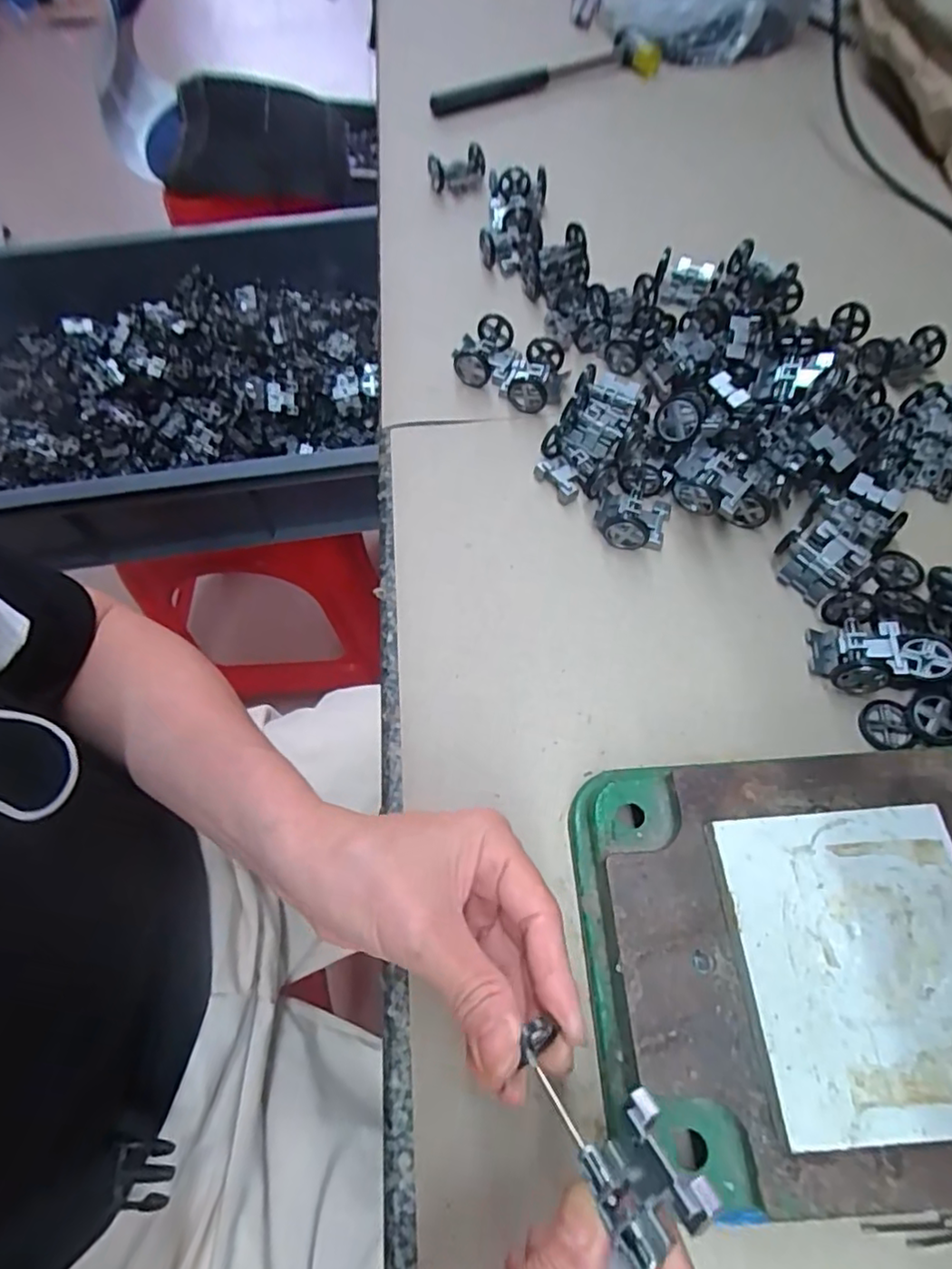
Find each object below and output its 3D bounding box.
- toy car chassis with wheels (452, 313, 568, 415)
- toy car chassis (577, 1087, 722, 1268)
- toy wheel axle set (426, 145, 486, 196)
[{"bbox_3d":[0.026,-0.194,0.436,0.077,0.025,0.052,24,66,14],"label":"toy car chassis with wheels"},{"bbox_3d":[0.045,0.164,0.176,0.017,0.031,0.043,15,100,-25],"label":"toy car chassis"},{"bbox_3d":[-0.017,-0.426,0.560,0.051,0.032,0.035,-5,62,0],"label":"toy wheel axle set"}]

